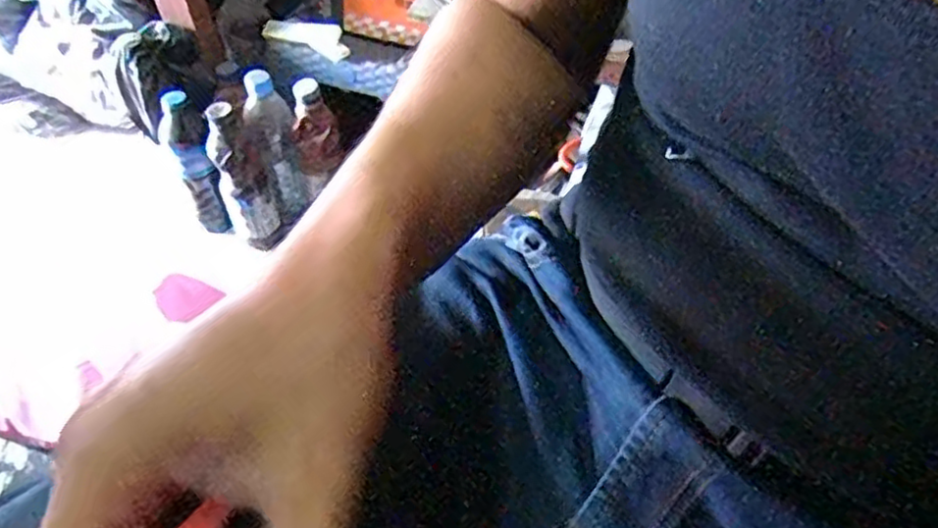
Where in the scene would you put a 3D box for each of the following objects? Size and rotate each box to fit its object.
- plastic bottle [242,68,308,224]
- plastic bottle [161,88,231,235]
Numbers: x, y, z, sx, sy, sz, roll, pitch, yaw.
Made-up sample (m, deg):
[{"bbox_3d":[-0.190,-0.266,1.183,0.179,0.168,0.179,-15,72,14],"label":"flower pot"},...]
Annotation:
[{"bbox_3d":[-0.263,-0.149,0.960,0.066,0.236,0.067,-17,51,-14],"label":"plastic bottle"},{"bbox_3d":[-0.377,-0.137,0.949,0.059,0.212,0.049,-17,52,-14],"label":"plastic bottle"}]

